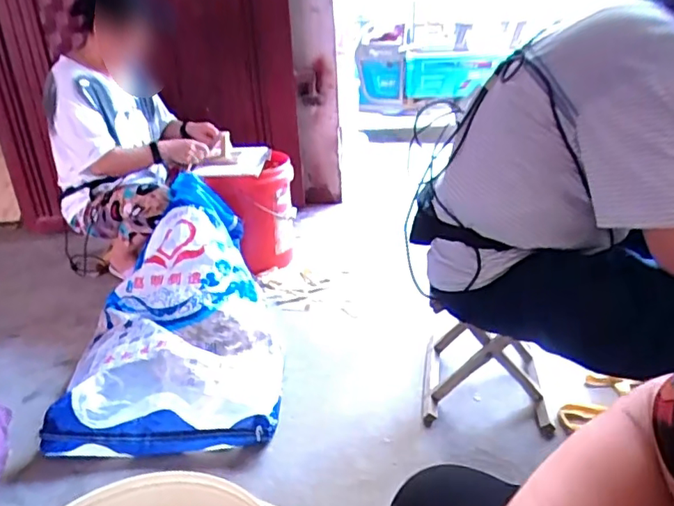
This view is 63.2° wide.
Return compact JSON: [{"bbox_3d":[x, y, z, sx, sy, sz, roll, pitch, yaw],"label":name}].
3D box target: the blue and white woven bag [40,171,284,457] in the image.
[{"bbox_3d":[-0.392,0.121,1.374,0.468,0.325,0.738,-5,25,-5],"label":"blue and white woven bag"}]

